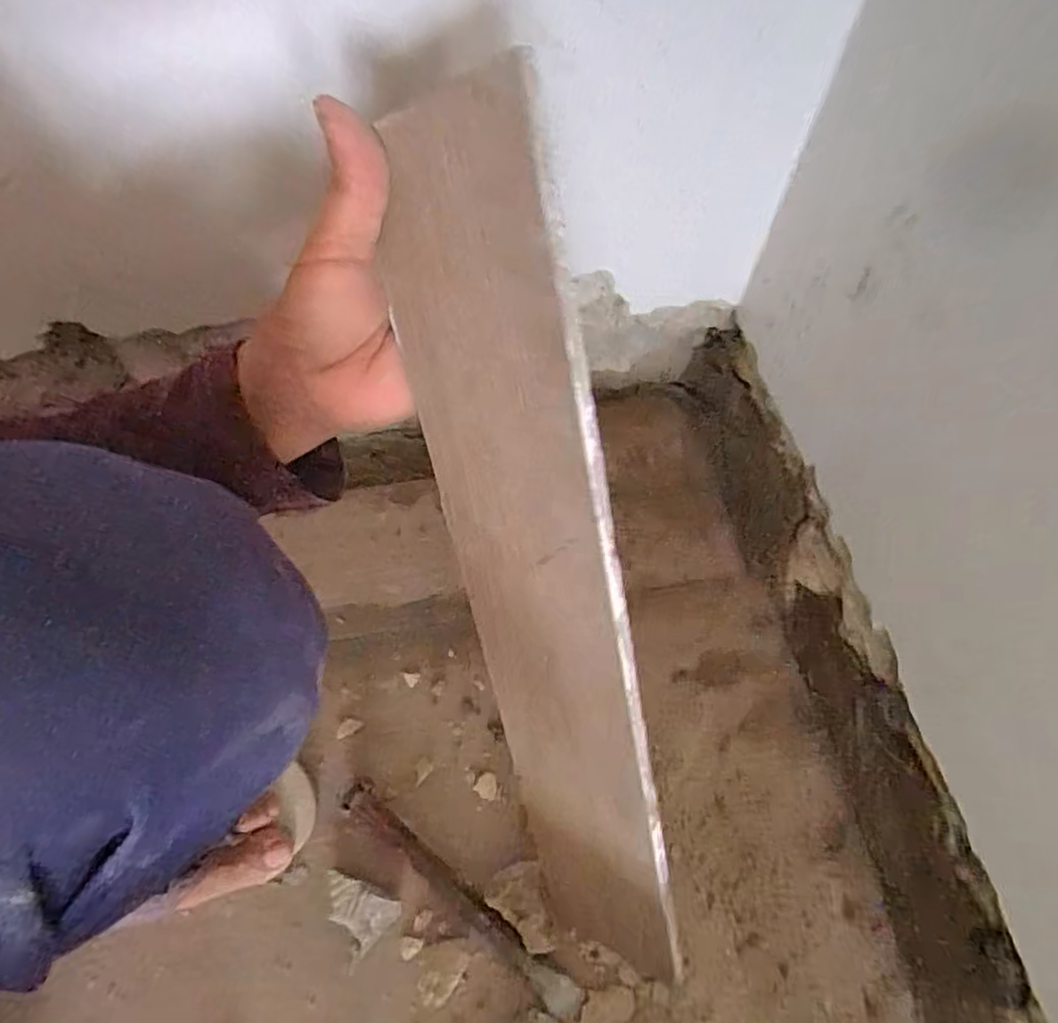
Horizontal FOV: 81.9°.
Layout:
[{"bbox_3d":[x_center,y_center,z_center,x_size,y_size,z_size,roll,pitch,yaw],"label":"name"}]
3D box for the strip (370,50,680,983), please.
[{"bbox_3d":[0.007,0.068,0.308,0.102,0.474,0.011,7,29,39],"label":"strip"}]

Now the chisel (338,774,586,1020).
[{"bbox_3d":[-0.050,0.260,0.414,0.202,0.023,0.021,36,67,17],"label":"chisel"}]

